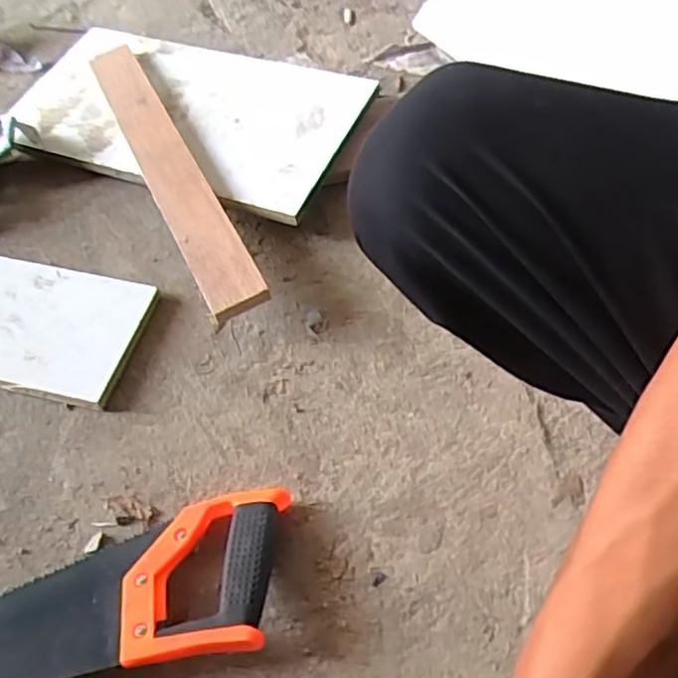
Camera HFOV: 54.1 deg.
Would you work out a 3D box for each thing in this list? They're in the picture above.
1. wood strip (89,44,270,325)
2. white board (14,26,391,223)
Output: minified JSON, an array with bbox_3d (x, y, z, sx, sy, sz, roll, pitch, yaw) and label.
[{"bbox_3d":[-0.188,-0.193,0.721,0.057,0.017,0.447,-25,60,-12],"label":"wood strip"},{"bbox_3d":[-0.185,-0.278,0.793,0.418,0.018,0.230,19,64,18],"label":"white board"}]

